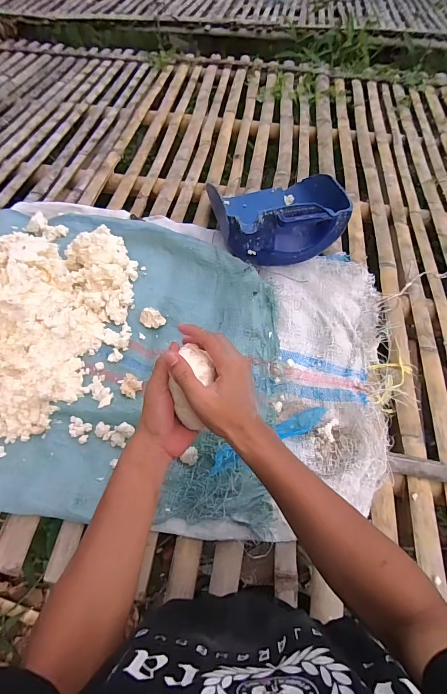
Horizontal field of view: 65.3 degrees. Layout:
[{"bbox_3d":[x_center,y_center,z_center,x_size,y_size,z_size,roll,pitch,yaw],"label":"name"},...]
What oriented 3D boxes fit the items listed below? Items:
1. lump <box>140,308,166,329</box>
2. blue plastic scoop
[{"bbox_3d":[-0.153,-0.063,0.751,0.051,0.023,0.036,24,60,14],"label":"lump"},{"bbox_3d":[0.121,-0.349,0.872,0.280,0.163,0.343,-4,57,-3],"label":"blue plastic scoop"}]

